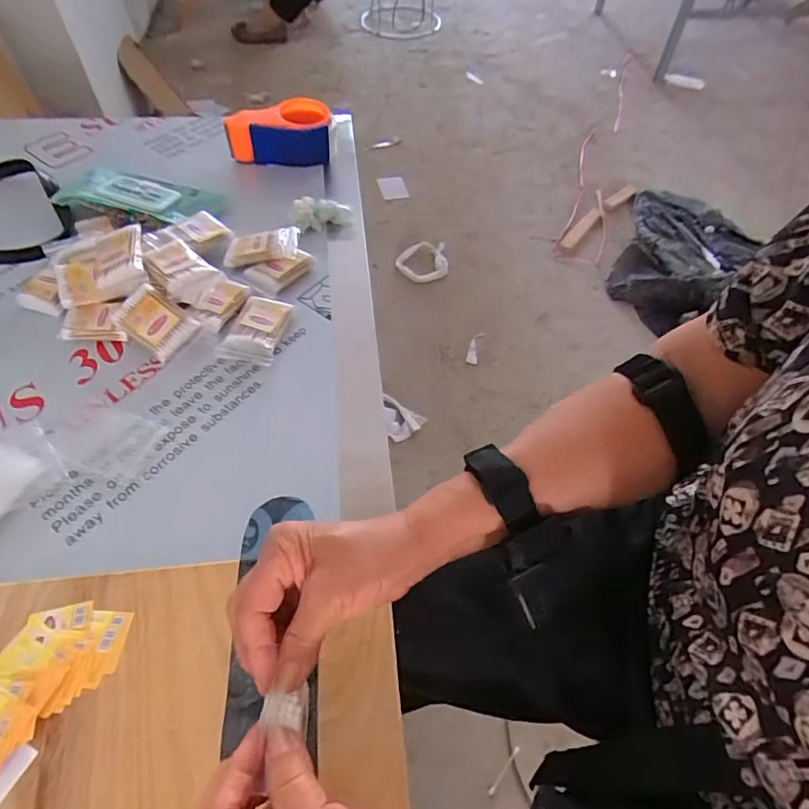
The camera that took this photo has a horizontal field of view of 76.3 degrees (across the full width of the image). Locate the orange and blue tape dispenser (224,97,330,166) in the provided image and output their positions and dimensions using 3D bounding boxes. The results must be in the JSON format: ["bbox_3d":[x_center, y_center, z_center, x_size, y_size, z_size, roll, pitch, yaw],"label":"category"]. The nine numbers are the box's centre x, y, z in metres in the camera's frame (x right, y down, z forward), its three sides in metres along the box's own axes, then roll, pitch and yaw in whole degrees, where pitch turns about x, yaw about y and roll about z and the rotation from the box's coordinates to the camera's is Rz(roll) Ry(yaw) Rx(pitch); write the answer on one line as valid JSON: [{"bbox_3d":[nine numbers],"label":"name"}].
[{"bbox_3d":[-0.192,-0.422,0.806,0.161,0.068,0.077,-14,57,-11],"label":"orange and blue tape dispenser"}]

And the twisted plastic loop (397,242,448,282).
[{"bbox_3d":[0.047,-0.400,1.418,0.131,0.035,0.145,-4,53,-5],"label":"twisted plastic loop"}]

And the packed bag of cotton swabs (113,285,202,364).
[{"bbox_3d":[-0.277,-0.091,0.575,0.076,0.007,0.057,39,82,-7],"label":"packed bag of cotton swabs"}]

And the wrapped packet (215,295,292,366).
[{"bbox_3d":[-0.172,-0.087,0.596,0.063,0.020,0.088,10,56,6],"label":"wrapped packet"}]

